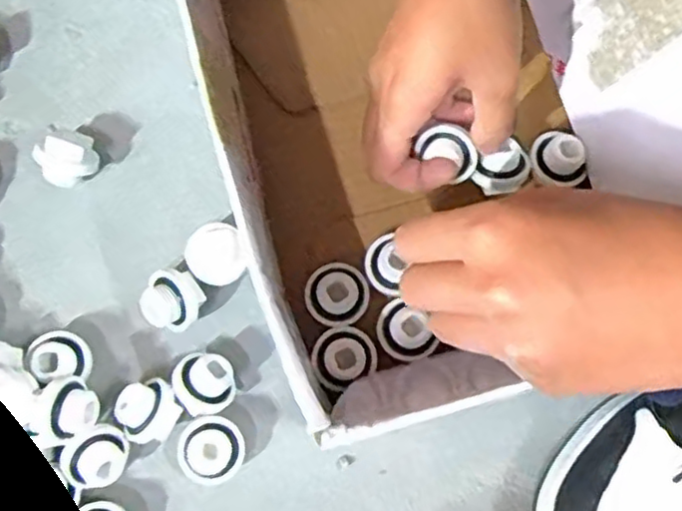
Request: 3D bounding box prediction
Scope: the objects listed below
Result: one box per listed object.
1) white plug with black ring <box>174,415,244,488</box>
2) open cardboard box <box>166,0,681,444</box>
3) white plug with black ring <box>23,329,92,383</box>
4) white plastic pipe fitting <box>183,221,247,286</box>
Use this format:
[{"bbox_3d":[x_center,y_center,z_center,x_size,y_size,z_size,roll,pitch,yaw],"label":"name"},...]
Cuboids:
[{"bbox_3d":[-0.066,0.099,0.348,0.032,0.022,0.032,0,79,-1],"label":"white plug with black ring"},{"bbox_3d":[0.045,-0.078,0.332,0.196,0.116,0.279,-12,80,-3],"label":"open cardboard box"},{"bbox_3d":[-0.147,0.052,0.351,0.032,0.027,0.026,-6,80,-2],"label":"white plug with black ring"},{"bbox_3d":[-0.067,0.001,0.366,0.030,0.024,0.032,0,79,-1],"label":"white plastic pipe fitting"}]

